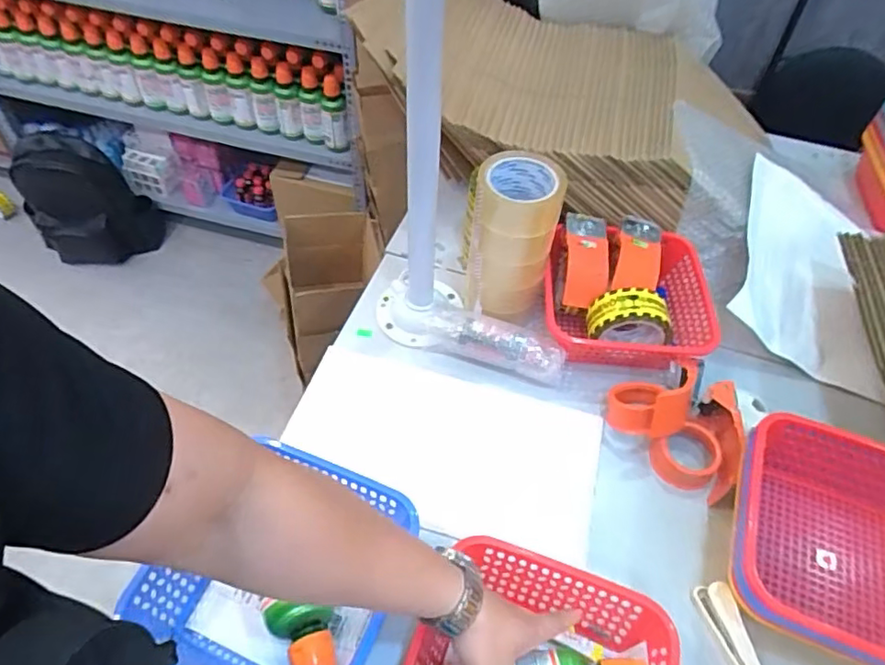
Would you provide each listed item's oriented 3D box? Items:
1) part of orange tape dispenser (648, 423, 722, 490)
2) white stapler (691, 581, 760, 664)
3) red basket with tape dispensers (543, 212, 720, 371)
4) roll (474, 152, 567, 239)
[{"bbox_3d":[0.296,0.143,0.712,0.073,0.037,0.085,30,56,19],"label":"part of orange tape dispenser"},{"bbox_3d":[0.286,0.296,0.583,0.024,0.044,0.091,-11,53,-11],"label":"white stapler"},{"bbox_3d":[0.261,-0.052,0.816,0.234,0.103,0.219,7,52,3],"label":"red basket with tape dispensers"},{"bbox_3d":[0.092,-0.166,0.702,0.106,0.051,0.096,15,53,9],"label":"roll"}]

